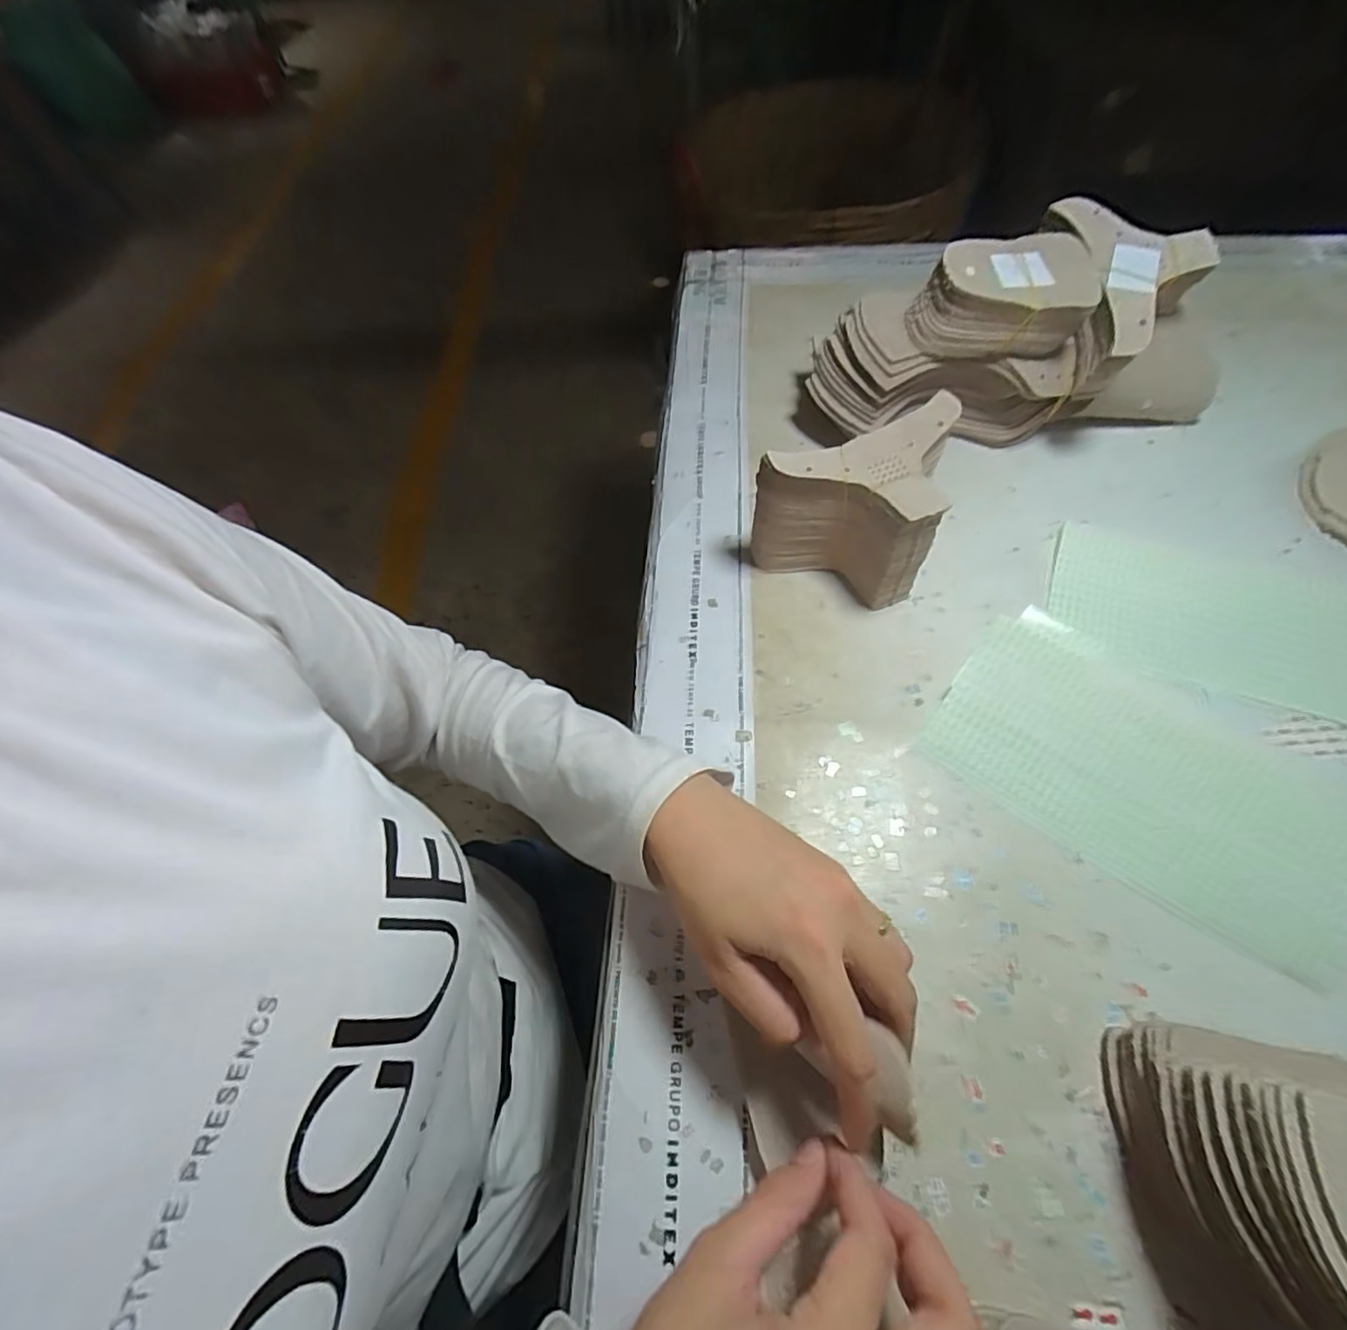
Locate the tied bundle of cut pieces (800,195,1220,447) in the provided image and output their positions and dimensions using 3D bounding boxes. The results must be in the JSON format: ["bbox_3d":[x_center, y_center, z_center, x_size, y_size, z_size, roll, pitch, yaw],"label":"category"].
[{"bbox_3d":[0.249,-0.231,0.442,0.281,0.124,0.102,4,59,6],"label":"tied bundle of cut pieces"}]

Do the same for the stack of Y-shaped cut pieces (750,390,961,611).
[{"bbox_3d":[0.115,-0.110,0.398,0.108,0.086,0.099,18,61,14],"label":"stack of Y-shaped cut pieces"}]

